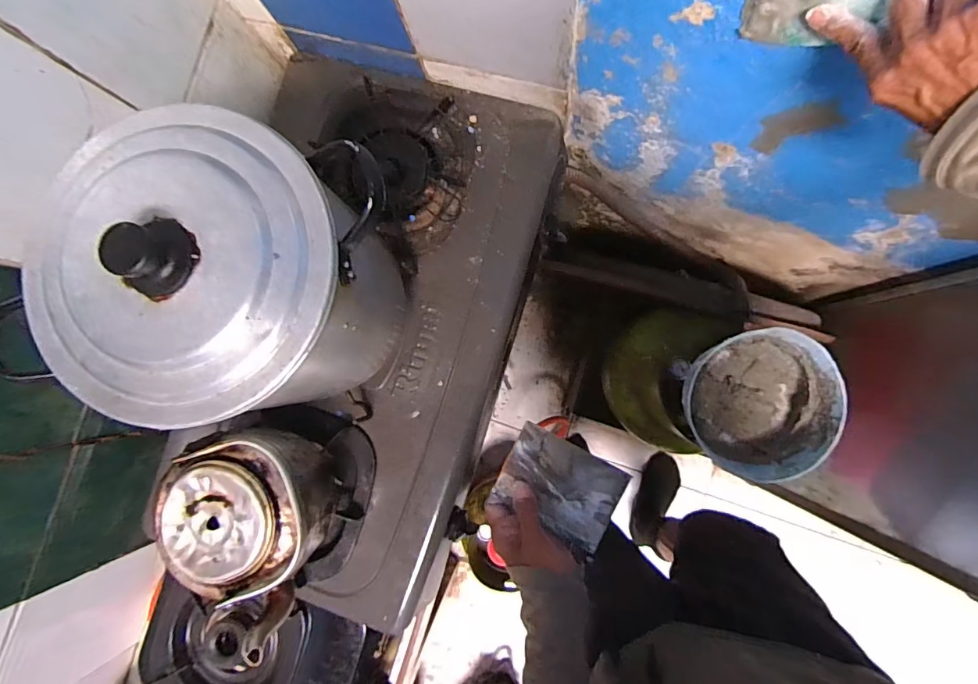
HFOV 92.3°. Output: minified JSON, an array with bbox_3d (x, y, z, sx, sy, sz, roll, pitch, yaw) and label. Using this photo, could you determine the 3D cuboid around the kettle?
[{"bbox_3d":[-0.267,0.217,0.559,0.165,0.149,0.223,-9,85,6],"label":"kettle"}]

